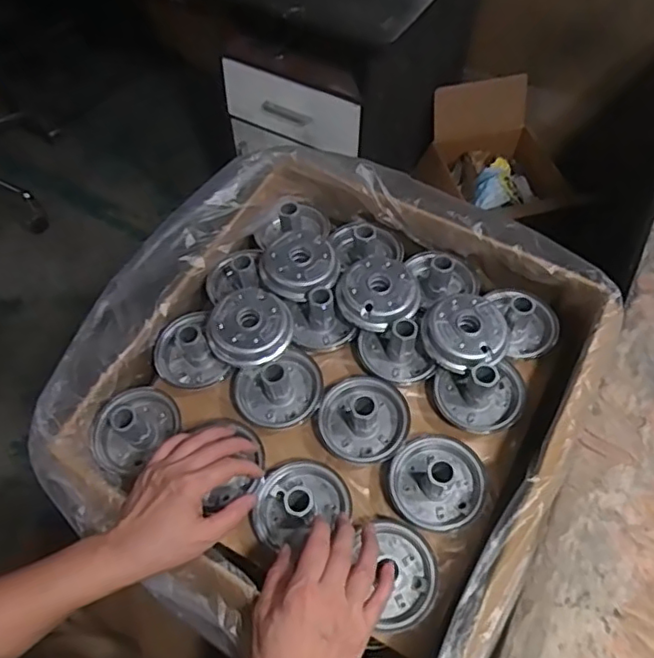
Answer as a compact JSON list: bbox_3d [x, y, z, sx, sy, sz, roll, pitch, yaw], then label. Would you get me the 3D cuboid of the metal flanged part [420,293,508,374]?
[{"bbox_3d":[0.146,0.010,0.640,0.075,0.050,0.081,1,58,-1],"label":"metal flanged part"}]

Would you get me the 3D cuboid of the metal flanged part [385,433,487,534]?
[{"bbox_3d":[0.108,0.144,0.570,0.088,0.053,0.087,0,56,0],"label":"metal flanged part"}]

